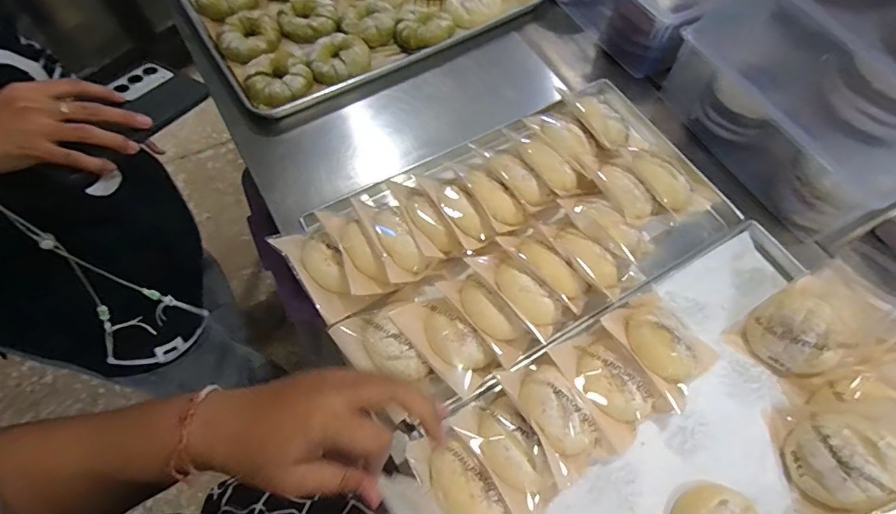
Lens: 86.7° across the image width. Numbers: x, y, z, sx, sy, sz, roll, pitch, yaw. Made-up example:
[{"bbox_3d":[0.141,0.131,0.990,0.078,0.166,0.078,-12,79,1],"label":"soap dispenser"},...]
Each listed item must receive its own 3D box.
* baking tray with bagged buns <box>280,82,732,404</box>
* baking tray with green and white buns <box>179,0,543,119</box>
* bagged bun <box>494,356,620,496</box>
[{"bbox_3d":[0.099,-0.054,0.659,0.587,0.061,0.325,-29,68,-15],"label":"baking tray with bagged buns"},{"bbox_3d":[-0.162,-0.507,0.894,0.589,0.052,0.417,-31,68,-16],"label":"baking tray with green and white buns"},{"bbox_3d":[0.122,0.181,0.540,0.083,0.070,0.137,-26,67,-14],"label":"bagged bun"}]

